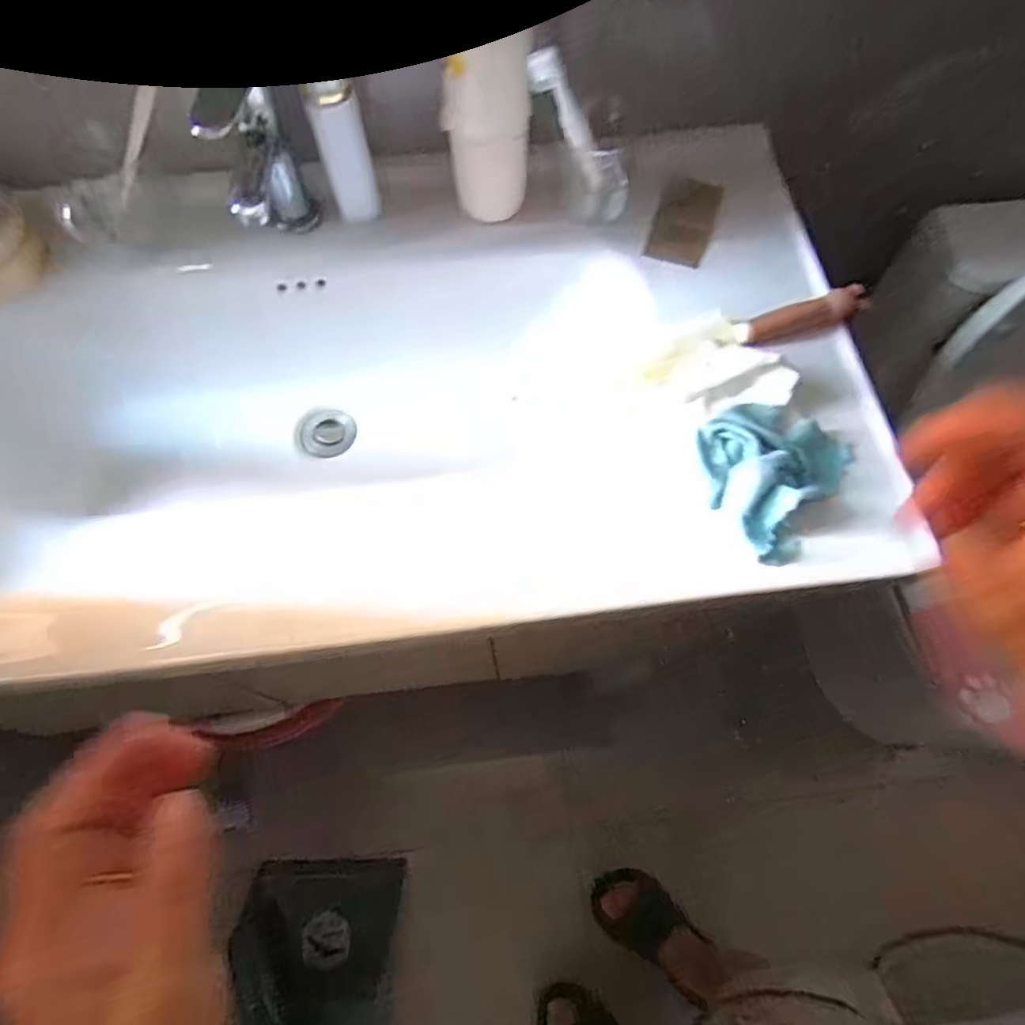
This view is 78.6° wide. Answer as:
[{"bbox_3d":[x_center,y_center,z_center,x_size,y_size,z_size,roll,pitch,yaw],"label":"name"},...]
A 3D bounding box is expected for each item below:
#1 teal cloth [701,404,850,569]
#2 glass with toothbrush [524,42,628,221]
[{"bbox_3d":[0.199,-0.039,0.483,0.105,0.045,0.124,37,71,15],"label":"teal cloth"},{"bbox_3d":[0.052,-0.312,0.517,0.051,0.181,0.054,-4,79,20],"label":"glass with toothbrush"}]

